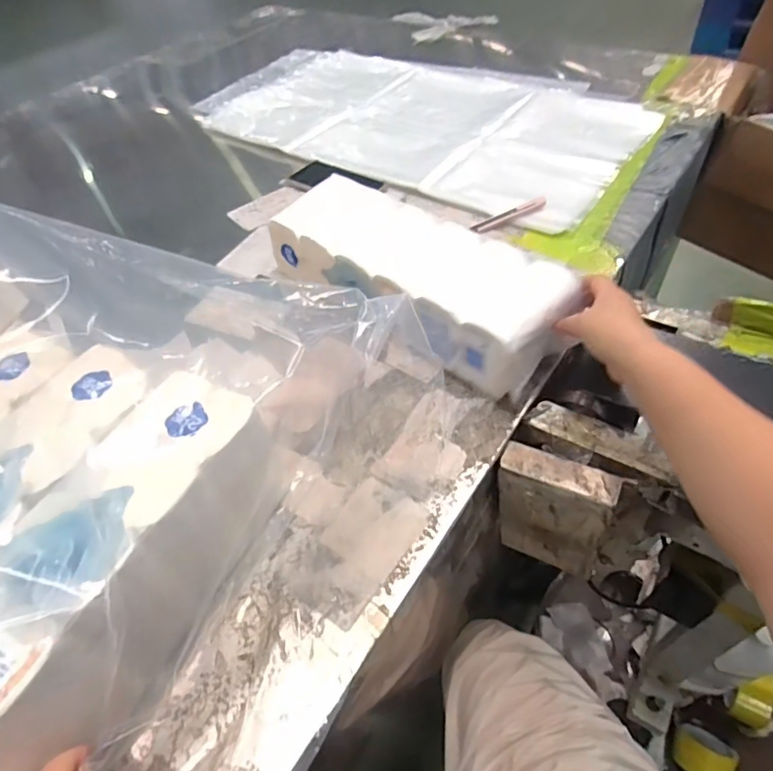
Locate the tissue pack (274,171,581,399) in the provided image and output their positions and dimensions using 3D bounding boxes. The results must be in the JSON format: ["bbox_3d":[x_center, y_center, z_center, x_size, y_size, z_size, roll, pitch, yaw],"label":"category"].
[{"bbox_3d":[0.032,-0.135,0.632,0.376,0.082,0.138,34,61,27],"label":"tissue pack"}]

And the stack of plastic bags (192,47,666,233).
[{"bbox_3d":[0.023,-0.540,1.030,0.895,0.021,0.448,27,58,25],"label":"stack of plastic bags"}]

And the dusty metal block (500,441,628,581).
[{"bbox_3d":[0.180,0.142,0.575,0.118,0.188,0.033,22,55,22],"label":"dusty metal block"}]

